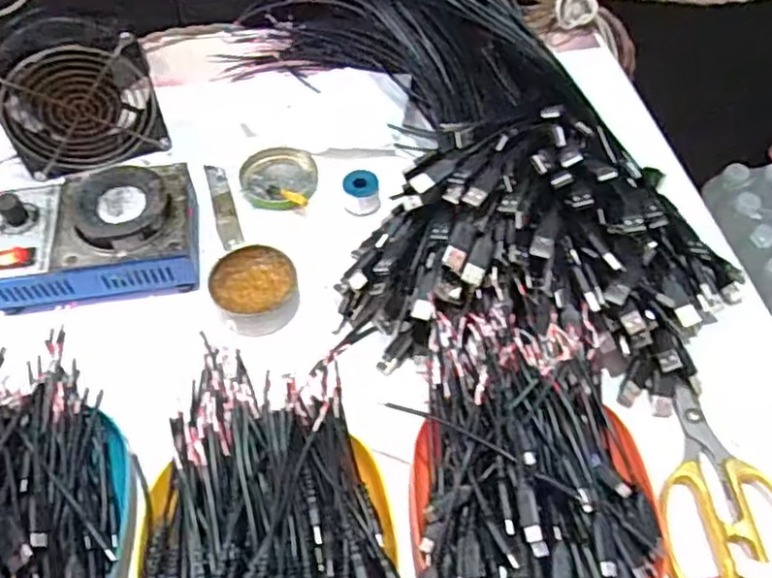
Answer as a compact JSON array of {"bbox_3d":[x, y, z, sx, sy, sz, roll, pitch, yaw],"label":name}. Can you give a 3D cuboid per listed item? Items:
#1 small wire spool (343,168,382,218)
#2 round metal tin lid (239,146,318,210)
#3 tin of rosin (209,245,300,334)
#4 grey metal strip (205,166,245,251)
[{"bbox_3d":[-0.019,-0.078,0.535,0.028,0.024,0.030,0,57,0],"label":"small wire spool"},{"bbox_3d":[-0.093,-0.095,0.560,0.064,0.007,0.068,0,57,0],"label":"round metal tin lid"},{"bbox_3d":[-0.096,-0.001,0.484,0.060,0.023,0.066,0,57,0],"label":"tin of rosin"},{"bbox_3d":[-0.135,-0.070,0.544,0.018,0.004,0.094,-16,58,-11],"label":"grey metal strip"}]

